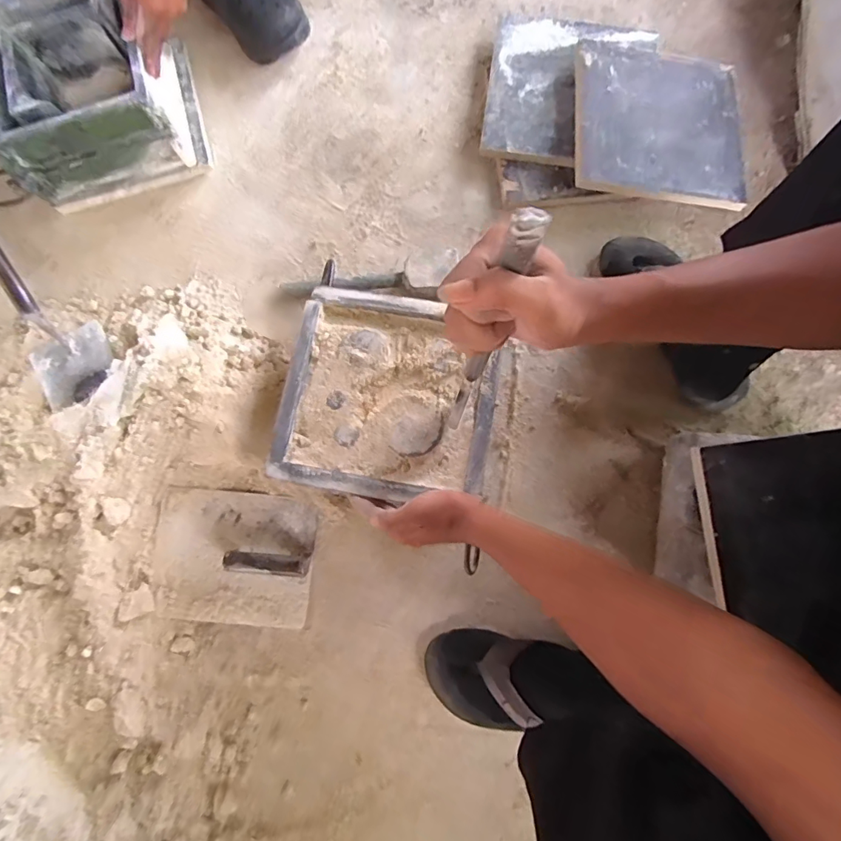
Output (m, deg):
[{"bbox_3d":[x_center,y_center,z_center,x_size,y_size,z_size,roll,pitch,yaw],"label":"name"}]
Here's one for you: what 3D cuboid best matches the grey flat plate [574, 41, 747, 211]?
[{"bbox_3d":[0.352,-0.437,0.698,0.255,0.016,0.244,3,79,-7],"label":"grey flat plate"}]

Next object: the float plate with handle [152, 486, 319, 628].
[{"bbox_3d":[-0.245,0.176,0.613,0.198,0.057,0.164,5,80,2],"label":"float plate with handle"}]

